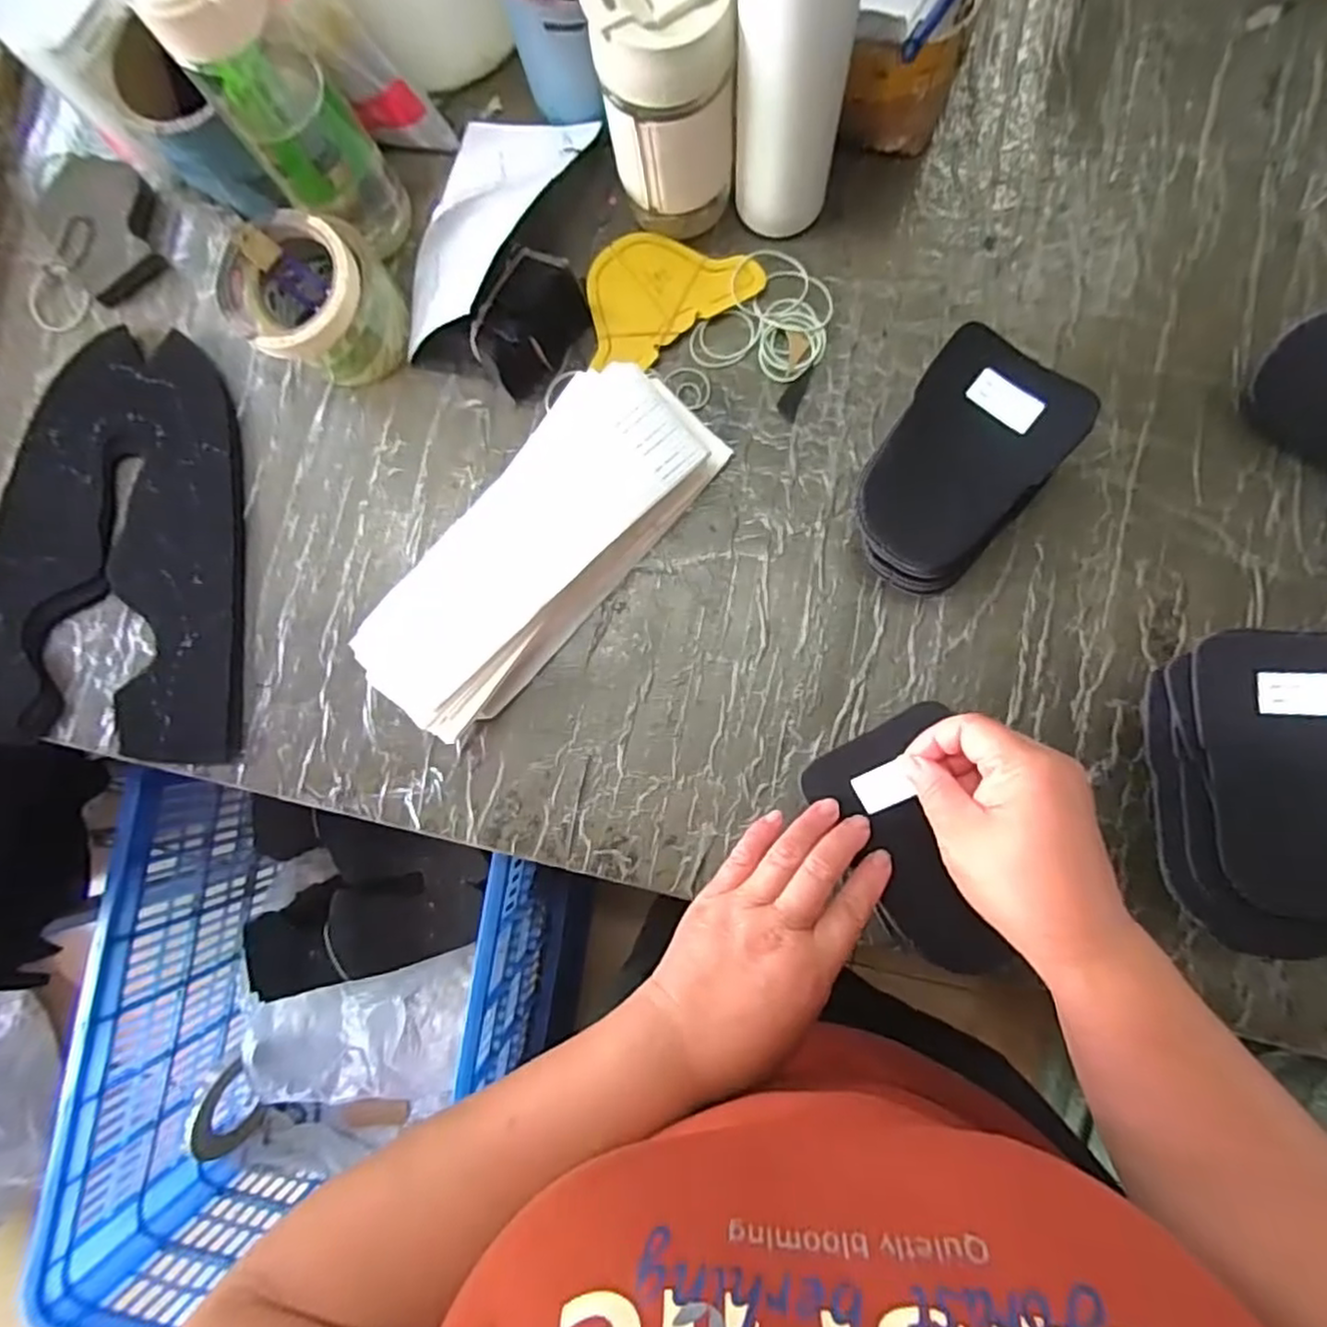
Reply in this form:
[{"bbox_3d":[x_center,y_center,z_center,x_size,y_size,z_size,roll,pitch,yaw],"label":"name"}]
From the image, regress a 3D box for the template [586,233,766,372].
[{"bbox_3d":[-0.006,-0.277,0.505,0.132,0.010,0.094,-34,84,3],"label":"template"}]

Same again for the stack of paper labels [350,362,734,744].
[{"bbox_3d":[-0.089,-0.081,0.484,0.108,0.039,0.284,42,92,7],"label":"stack of paper labels"}]

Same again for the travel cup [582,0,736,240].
[{"bbox_3d":[0.005,-0.353,0.434,0.078,0.149,0.071,0,87,6],"label":"travel cup"}]

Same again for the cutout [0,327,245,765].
[{"bbox_3d":[-0.441,-0.087,0.534,0.235,0.013,0.323,-3,87,6],"label":"cutout"}]

